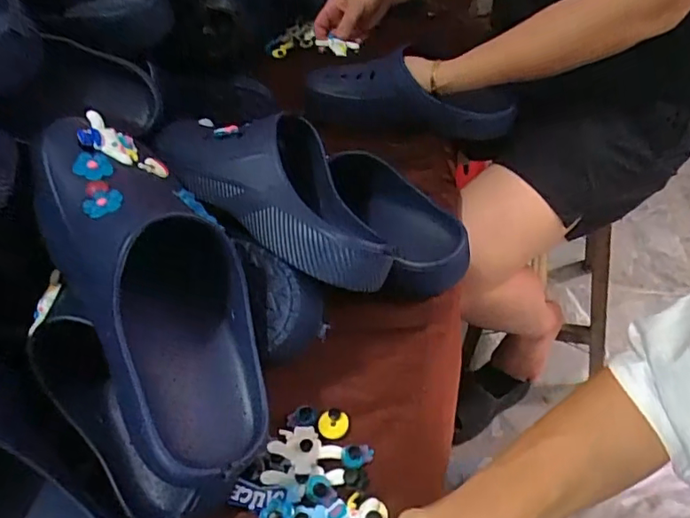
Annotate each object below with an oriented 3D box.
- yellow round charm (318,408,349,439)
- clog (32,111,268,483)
[{"bbox_3d":[-0.009,0.132,0.434,0.023,0.004,0.023,-4,46,4],"label":"yellow round charm"},{"bbox_3d":[-0.130,0.011,0.373,0.103,0.073,0.268,-24,79,-16],"label":"clog"}]

